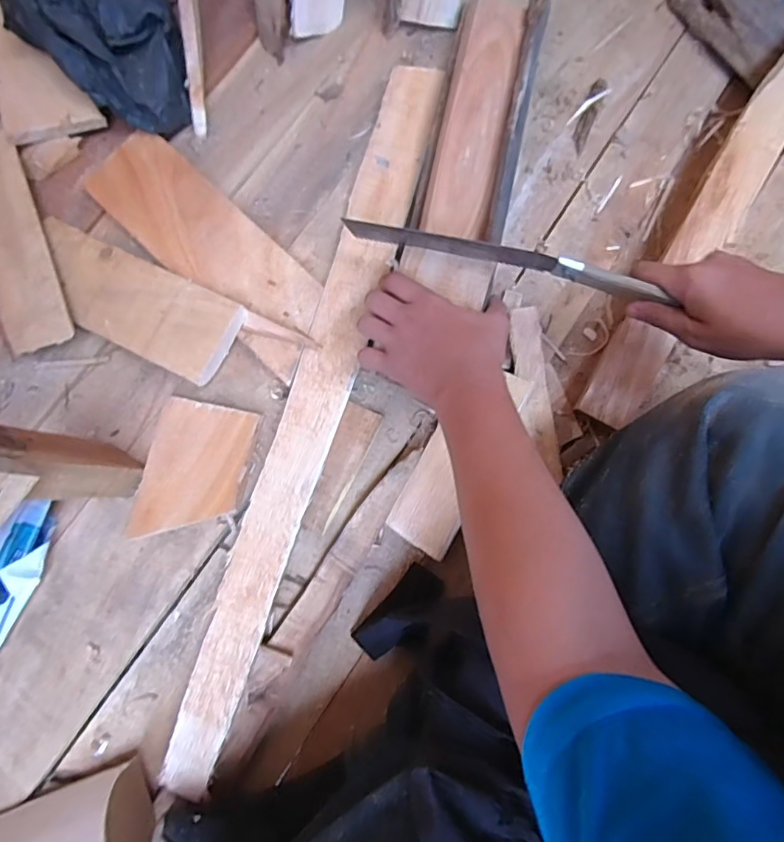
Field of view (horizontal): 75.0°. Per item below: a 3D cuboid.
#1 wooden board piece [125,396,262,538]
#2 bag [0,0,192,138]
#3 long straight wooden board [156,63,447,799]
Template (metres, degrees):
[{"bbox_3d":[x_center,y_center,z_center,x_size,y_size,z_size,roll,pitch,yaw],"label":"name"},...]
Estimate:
[{"bbox_3d":[-0.181,0.046,0.475,0.089,0.018,0.124,12,79,2],"label":"wooden board piece"},{"bbox_3d":[-0.303,-0.410,0.521,0.146,0.088,0.255,-25,80,-4],"label":"bag"},{"bbox_3d":[-0.064,-0.042,0.479,0.062,0.034,0.701,15,80,3],"label":"long straight wooden board"}]

